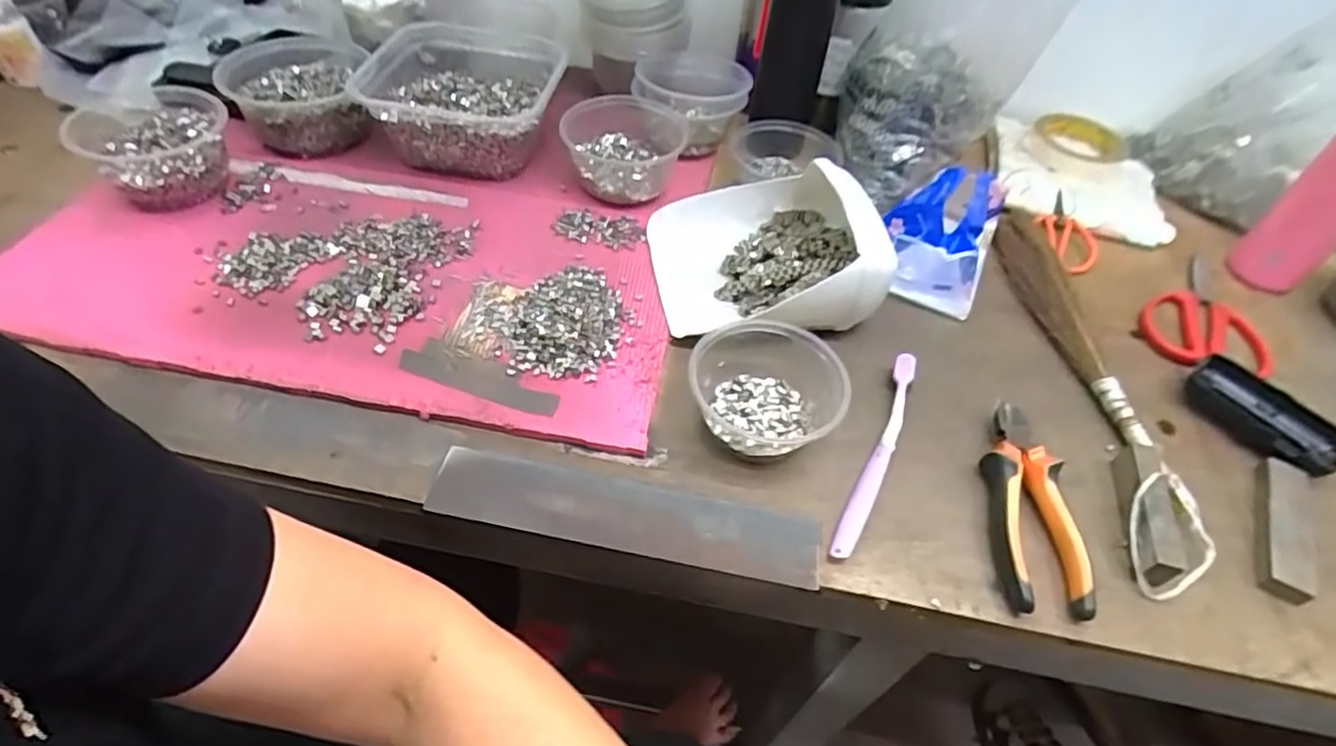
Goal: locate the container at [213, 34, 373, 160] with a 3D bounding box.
[{"bbox_3d":[-0.358,-0.274,0.647,0.123,0.067,0.131,3,50,-4],"label":"container"}]

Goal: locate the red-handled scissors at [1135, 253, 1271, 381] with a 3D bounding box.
[{"bbox_3d":[0.497,-0.052,0.596,0.174,0.016,0.100,-35,62,-29],"label":"red-handled scissors"}]

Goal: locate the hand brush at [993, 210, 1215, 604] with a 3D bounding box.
[{"bbox_3d":[0.340,-0.014,0.539,0.057,0.028,0.386,4,50,-3],"label":"hand brush"}]

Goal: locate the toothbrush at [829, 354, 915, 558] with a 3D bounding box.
[{"bbox_3d":[0.150,0.055,0.470,0.019,0.017,0.182,23,52,13],"label":"toothbrush"}]

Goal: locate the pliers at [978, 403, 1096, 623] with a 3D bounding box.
[{"bbox_3d":[0.246,0.086,0.449,0.063,0.025,0.150,12,50,3],"label":"pliers"}]

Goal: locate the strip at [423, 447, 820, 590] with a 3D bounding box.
[{"bbox_3d":[-0.028,0.090,0.425,0.247,0.006,0.051,12,50,3],"label":"strip"}]

